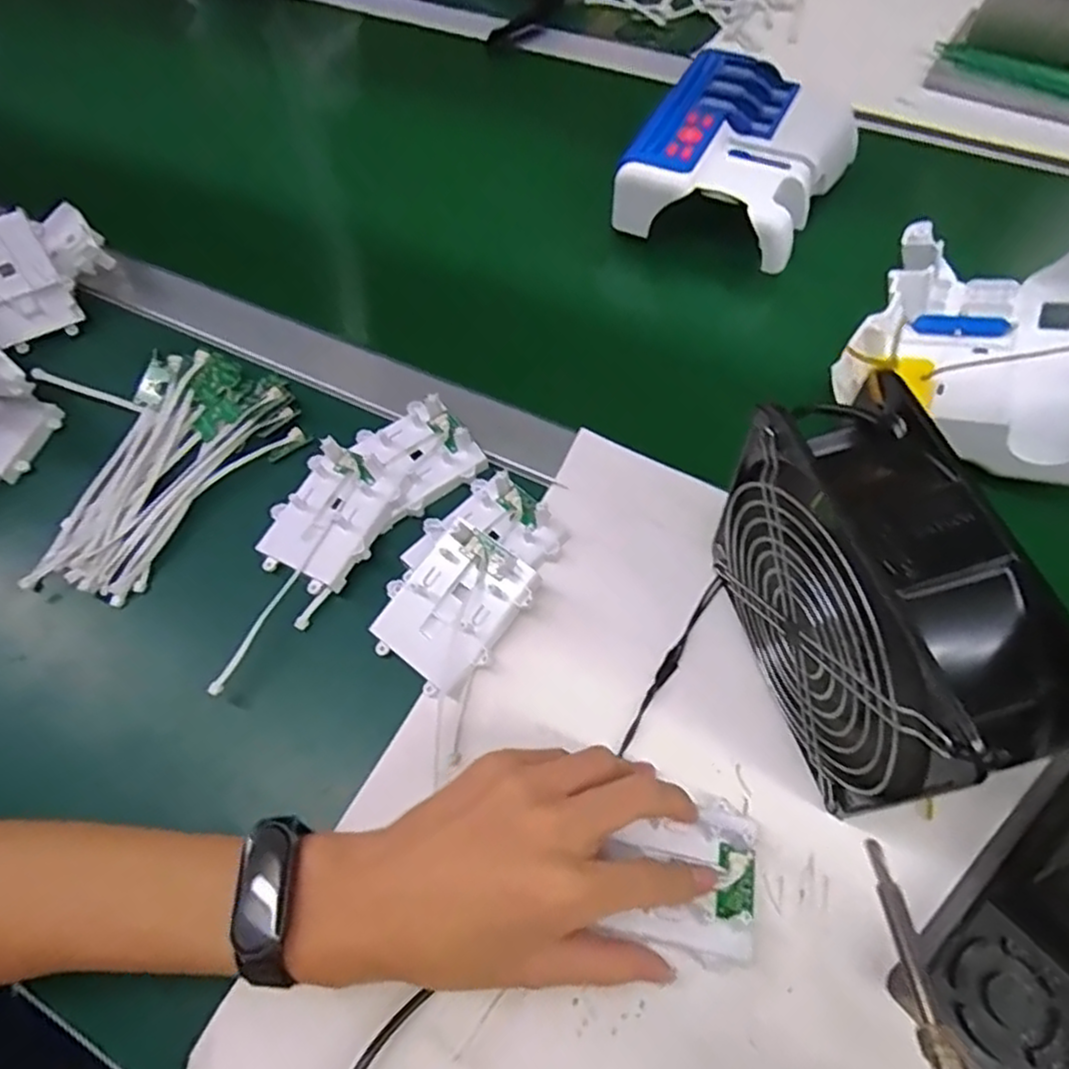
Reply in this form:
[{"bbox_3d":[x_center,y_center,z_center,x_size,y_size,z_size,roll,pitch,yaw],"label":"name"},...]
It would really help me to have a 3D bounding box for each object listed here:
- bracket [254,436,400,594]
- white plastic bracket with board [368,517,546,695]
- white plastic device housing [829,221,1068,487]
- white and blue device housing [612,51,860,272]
[{"bbox_3d":[-0.125,-0.012,0.407,0.065,0.027,0.080,27,67,17],"label":"bracket"},{"bbox_3d":[-0.046,0.039,0.368,0.062,0.016,0.084,35,88,17],"label":"white plastic bracket with board"},{"bbox_3d":[0.278,-0.125,0.413,0.139,0.063,0.187,27,67,17],"label":"white plastic device housing"},{"bbox_3d":[0.157,-0.282,0.517,0.145,0.061,0.163,28,67,17],"label":"white and blue device housing"}]

